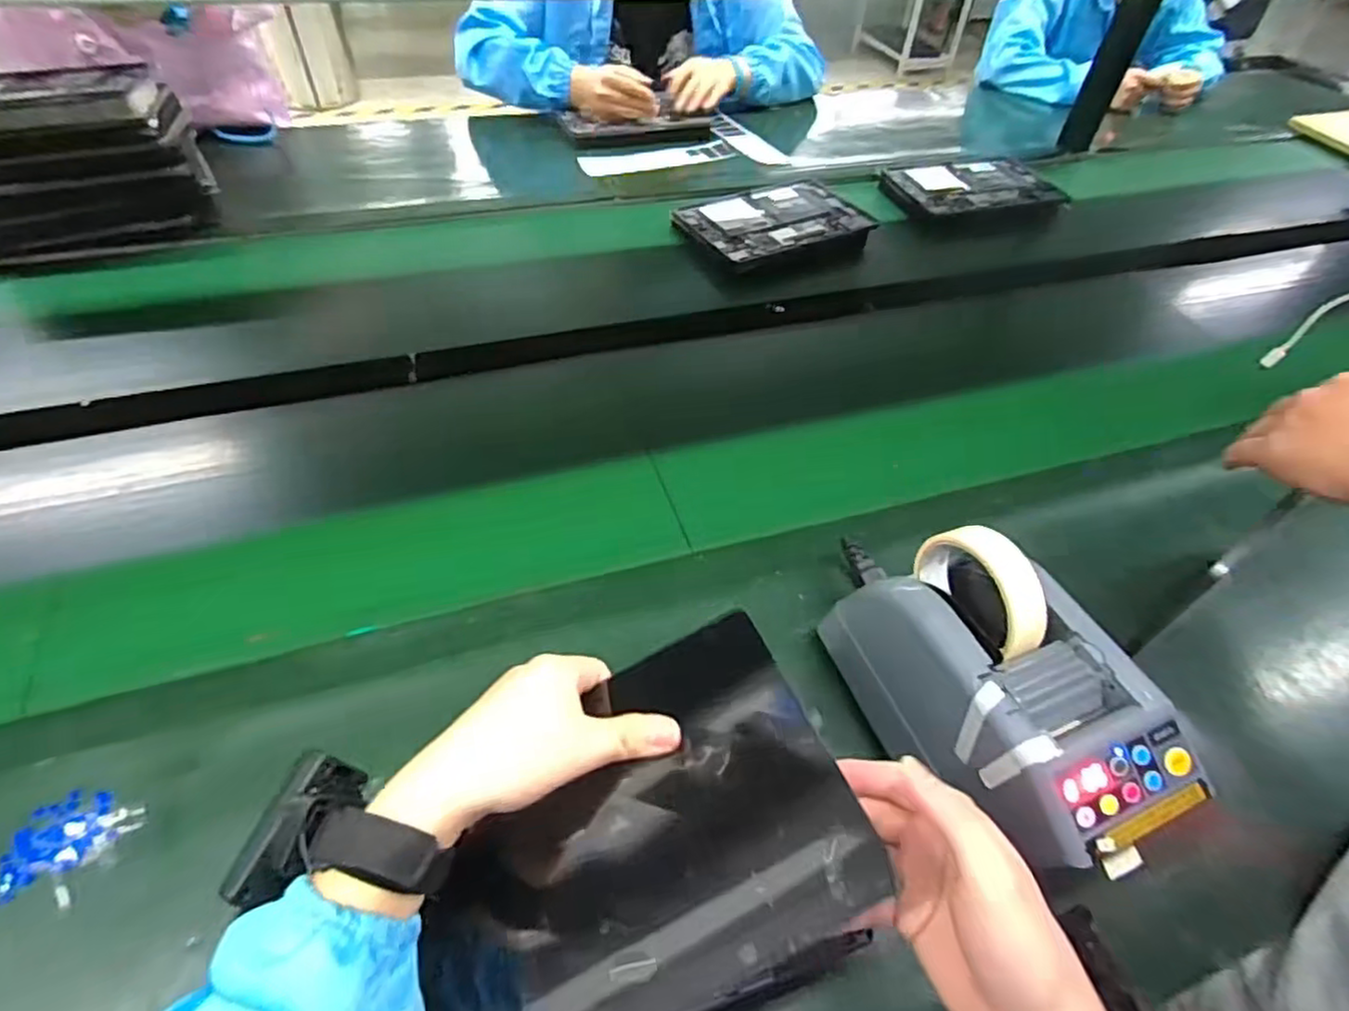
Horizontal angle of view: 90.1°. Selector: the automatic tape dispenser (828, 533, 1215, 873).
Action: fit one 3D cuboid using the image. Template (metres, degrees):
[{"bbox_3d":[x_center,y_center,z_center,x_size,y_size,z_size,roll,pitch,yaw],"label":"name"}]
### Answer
[{"bbox_3d":[0.205,0.124,0.445,0.120,0.158,0.215,-17,53,-18],"label":"automatic tape dispenser"}]

